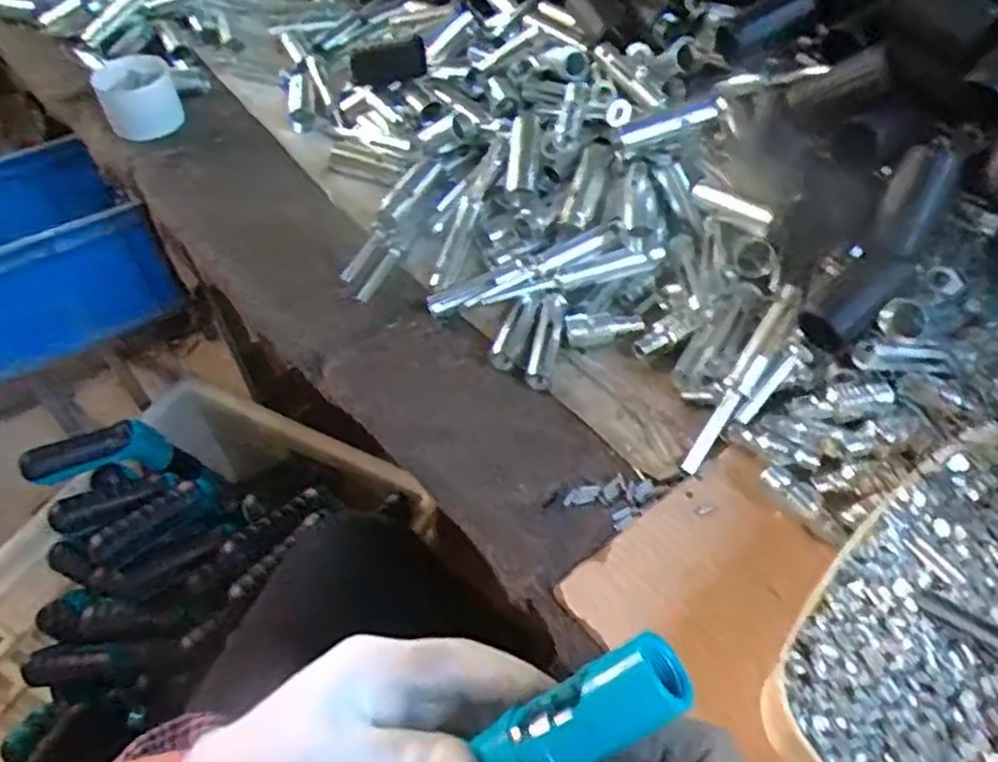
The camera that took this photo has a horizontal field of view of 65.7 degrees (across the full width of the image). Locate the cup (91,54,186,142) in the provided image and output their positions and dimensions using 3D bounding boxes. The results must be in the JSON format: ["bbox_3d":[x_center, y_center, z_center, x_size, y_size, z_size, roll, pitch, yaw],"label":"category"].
[{"bbox_3d":[-0.315,-0.249,0.678,0.063,0.047,0.068,-22,53,-14],"label":"cup"}]

